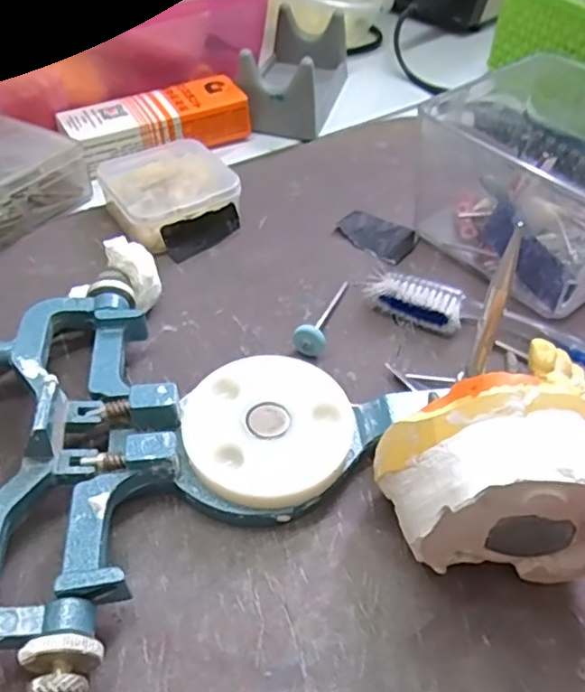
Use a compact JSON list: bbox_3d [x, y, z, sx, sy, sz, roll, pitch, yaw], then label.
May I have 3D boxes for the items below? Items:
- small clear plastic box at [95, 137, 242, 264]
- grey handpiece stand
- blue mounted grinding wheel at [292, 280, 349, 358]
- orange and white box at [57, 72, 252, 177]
[{"bbox_3d":[-0.057,-0.070,0.296,0.058,0.020,0.063,-20,51,-19],"label":"small clear plastic box"},{"bbox_3d":[0.003,-0.170,0.382,0.053,0.038,0.098,9,47,6],"label":"grey handpiece stand"},{"bbox_3d":[0.013,-0.015,0.253,0.012,0.012,0.046,14,48,11],"label":"blue mounted grinding wheel"},{"bbox_3d":[-0.073,-0.122,0.340,0.096,0.025,0.035,-24,52,-23],"label":"orange and white box"}]

